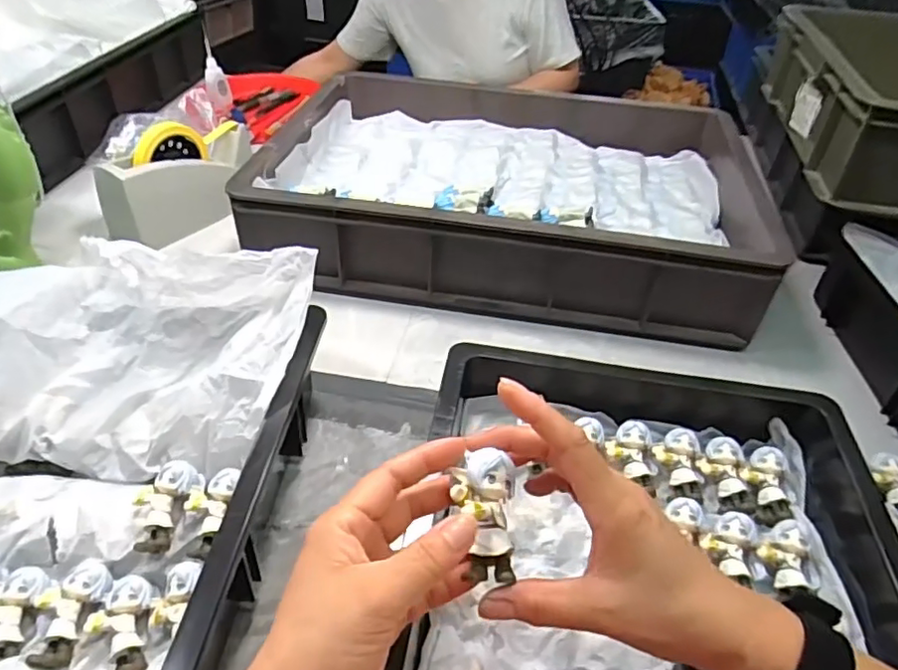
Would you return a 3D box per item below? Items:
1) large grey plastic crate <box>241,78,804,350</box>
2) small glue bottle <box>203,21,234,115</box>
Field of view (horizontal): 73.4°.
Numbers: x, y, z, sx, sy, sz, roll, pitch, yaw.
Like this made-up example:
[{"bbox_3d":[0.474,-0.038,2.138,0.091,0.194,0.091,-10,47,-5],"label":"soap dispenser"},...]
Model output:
[{"bbox_3d":[0.067,-0.175,0.739,0.540,0.120,0.363,9,41,5],"label":"large grey plastic crate"},{"bbox_3d":[-0.387,-0.435,0.995,0.039,0.139,0.035,-14,13,-20],"label":"small glue bottle"}]

